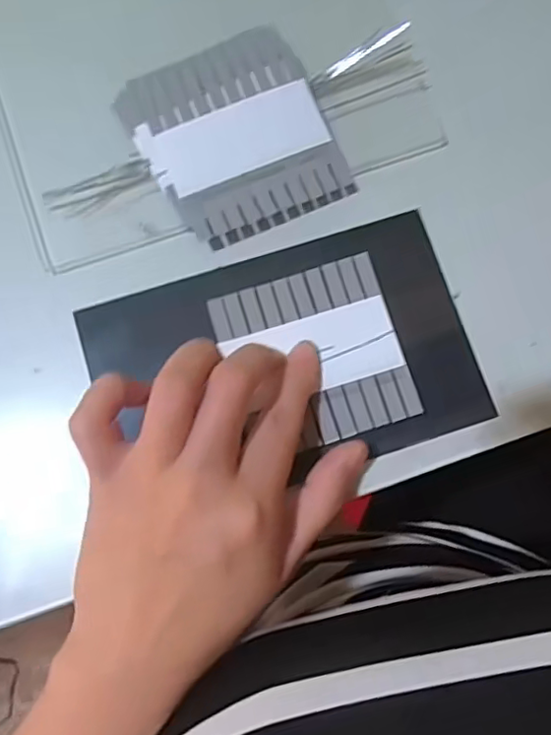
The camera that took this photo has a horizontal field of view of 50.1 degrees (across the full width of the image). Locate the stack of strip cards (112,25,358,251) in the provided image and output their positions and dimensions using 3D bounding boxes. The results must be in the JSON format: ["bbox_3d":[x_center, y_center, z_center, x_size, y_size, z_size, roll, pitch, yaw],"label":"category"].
[{"bbox_3d":[-0.019,-0.112,0.287,0.086,0.012,0.091,-26,80,-5],"label":"stack of strip cards"}]

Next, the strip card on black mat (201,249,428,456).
[{"bbox_3d":[0.018,-0.006,0.271,0.077,0.004,0.079,-17,80,-4],"label":"strip card on black mat"}]

